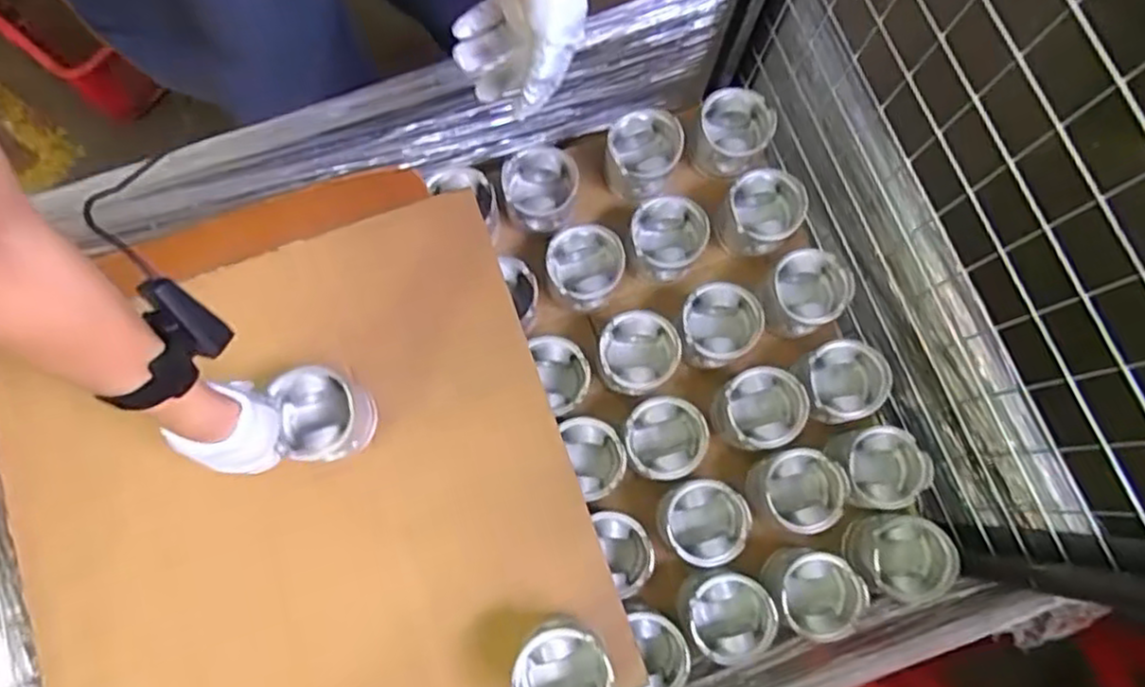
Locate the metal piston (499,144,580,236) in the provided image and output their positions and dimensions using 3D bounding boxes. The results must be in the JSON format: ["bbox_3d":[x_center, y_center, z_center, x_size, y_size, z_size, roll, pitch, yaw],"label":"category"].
[{"bbox_3d":[-0.040,-0.189,0.881,0.091,0.068,0.098,0,78,0],"label":"metal piston"}]

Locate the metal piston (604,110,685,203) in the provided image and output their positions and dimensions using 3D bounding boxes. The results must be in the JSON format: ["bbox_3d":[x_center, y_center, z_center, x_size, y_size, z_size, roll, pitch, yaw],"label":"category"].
[{"bbox_3d":[0.087,-0.234,0.892,0.087,0.079,0.090,0,78,0],"label":"metal piston"}]

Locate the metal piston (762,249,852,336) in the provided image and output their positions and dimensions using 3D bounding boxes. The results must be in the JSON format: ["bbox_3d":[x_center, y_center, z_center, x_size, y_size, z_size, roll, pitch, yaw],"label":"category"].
[{"bbox_3d":[0.278,-0.059,0.858,0.098,0.070,0.089,-30,79,-6],"label":"metal piston"}]

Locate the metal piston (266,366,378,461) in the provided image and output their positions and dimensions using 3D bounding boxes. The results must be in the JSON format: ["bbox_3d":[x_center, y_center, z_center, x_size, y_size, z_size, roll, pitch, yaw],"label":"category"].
[{"bbox_3d":[-0.252,0.072,0.709,0.091,0.056,0.082,29,79,6],"label":"metal piston"}]

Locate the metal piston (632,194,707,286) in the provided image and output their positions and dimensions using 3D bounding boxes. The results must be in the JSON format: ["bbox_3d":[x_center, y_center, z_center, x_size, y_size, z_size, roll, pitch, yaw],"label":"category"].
[{"bbox_3d":[0.117,-0.125,0.871,0.088,0.066,0.088,0,78,0],"label":"metal piston"}]

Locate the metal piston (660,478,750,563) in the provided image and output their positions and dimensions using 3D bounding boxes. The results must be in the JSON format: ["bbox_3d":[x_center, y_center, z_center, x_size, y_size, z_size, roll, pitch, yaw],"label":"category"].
[{"bbox_3d":[0.149,0.202,0.803,0.088,0.068,0.090,0,78,0],"label":"metal piston"}]

